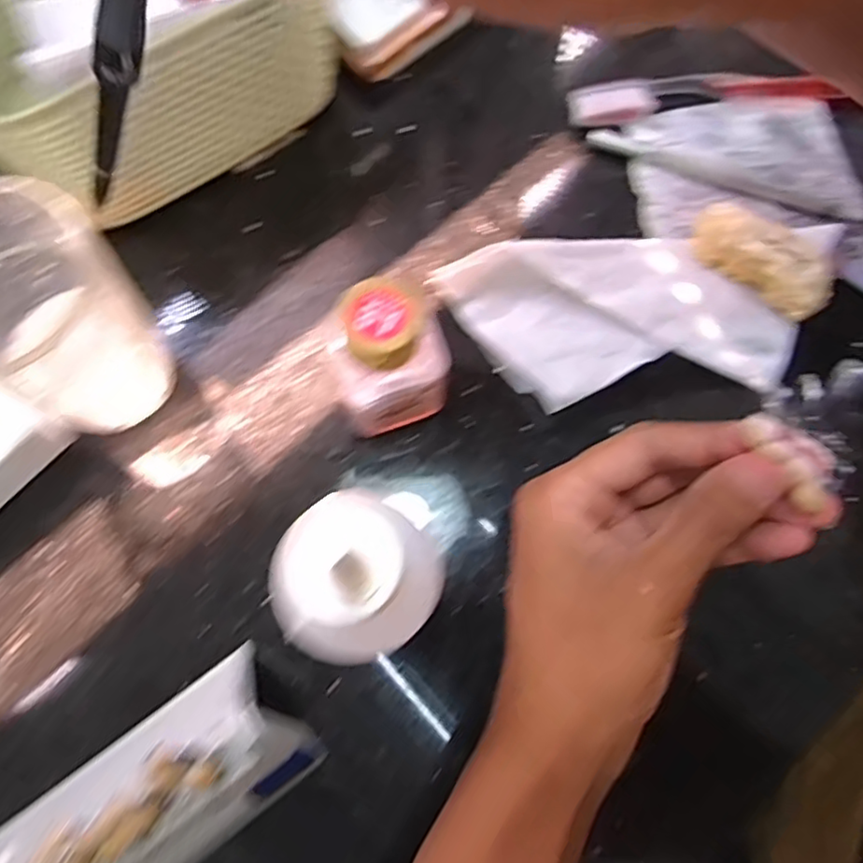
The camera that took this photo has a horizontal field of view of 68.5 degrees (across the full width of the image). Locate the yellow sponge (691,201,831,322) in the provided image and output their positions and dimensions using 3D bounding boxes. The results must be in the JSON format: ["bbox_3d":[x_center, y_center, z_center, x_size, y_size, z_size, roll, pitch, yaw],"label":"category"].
[{"bbox_3d":[0.149,-0.078,0.287,0.065,0.027,0.023,43,79,11],"label":"yellow sponge"}]

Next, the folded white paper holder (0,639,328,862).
[{"bbox_3d":[-0.119,0.142,0.196,0.165,0.087,0.048,-33,77,-9],"label":"folded white paper holder"}]

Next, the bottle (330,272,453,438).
[{"bbox_3d":[-0.016,-0.027,0.249,0.042,0.076,0.031,-18,75,-5],"label":"bottle"}]

